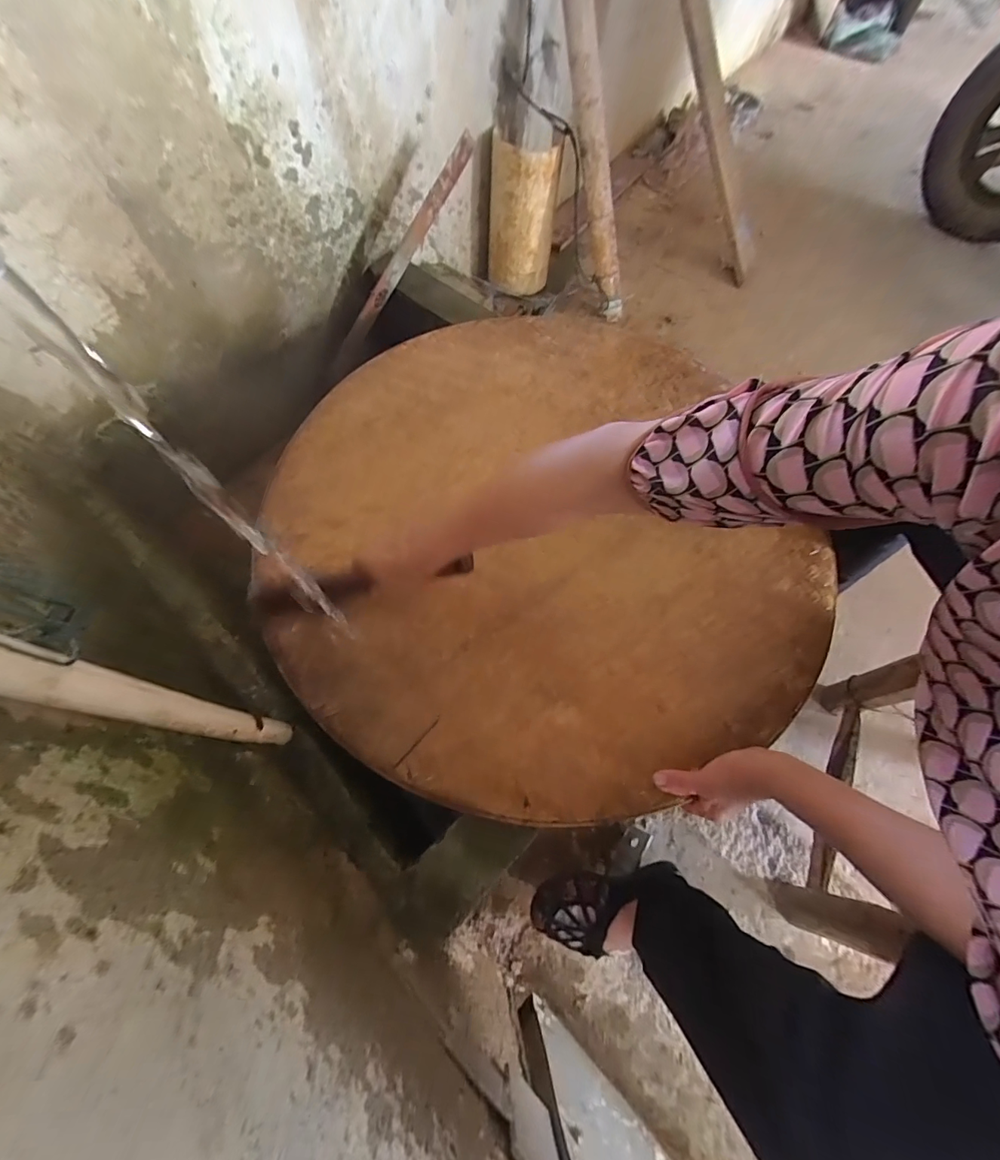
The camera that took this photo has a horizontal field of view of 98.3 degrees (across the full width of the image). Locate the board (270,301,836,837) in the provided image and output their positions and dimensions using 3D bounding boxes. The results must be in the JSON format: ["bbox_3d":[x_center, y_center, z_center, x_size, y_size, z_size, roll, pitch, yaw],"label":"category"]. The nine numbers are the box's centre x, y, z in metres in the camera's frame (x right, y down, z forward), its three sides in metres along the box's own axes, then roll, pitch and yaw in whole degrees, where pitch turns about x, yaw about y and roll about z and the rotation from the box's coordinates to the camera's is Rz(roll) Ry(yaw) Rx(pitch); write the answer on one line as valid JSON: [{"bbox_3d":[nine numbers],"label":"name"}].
[{"bbox_3d":[0.054,-0.092,0.606,0.686,0.040,0.733,-10,66,-7],"label":"board"}]

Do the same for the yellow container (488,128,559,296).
[{"bbox_3d":[0.053,-0.850,1.041,0.155,0.282,0.109,6,65,0],"label":"yellow container"}]

